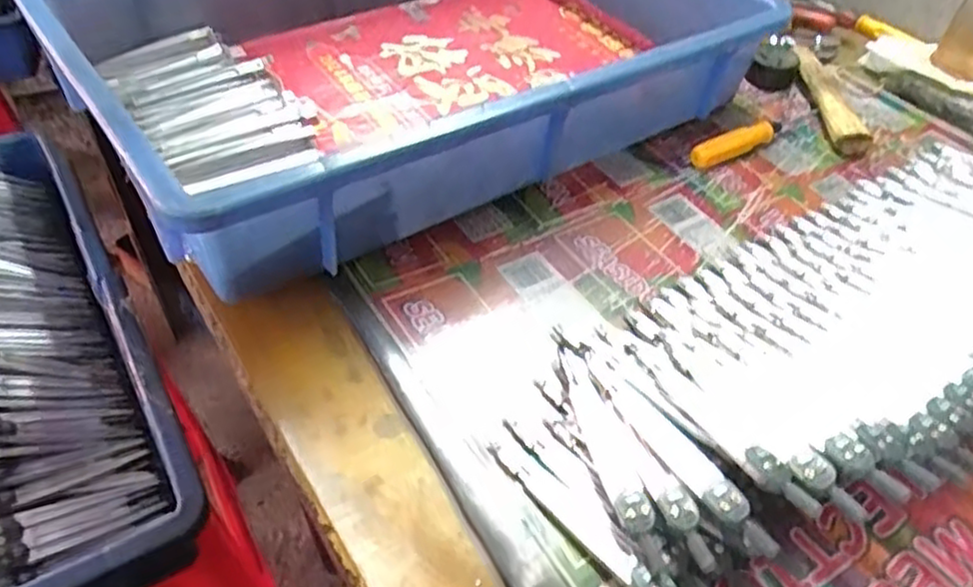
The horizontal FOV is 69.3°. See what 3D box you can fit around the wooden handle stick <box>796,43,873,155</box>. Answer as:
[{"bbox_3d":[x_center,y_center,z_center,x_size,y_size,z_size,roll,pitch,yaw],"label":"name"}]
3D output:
[{"bbox_3d":[0.259,-0.150,0.539,0.027,0.017,0.126,2,46,-4],"label":"wooden handle stick"}]

